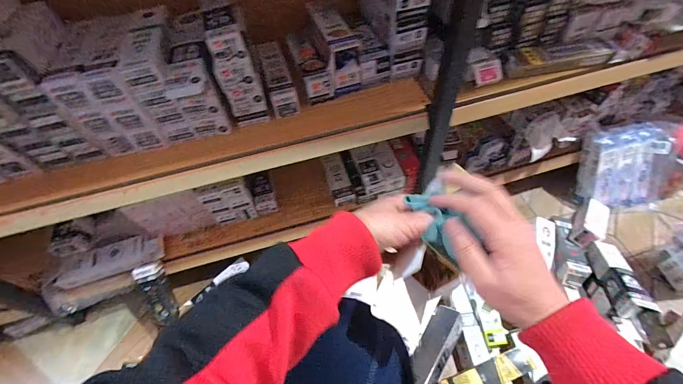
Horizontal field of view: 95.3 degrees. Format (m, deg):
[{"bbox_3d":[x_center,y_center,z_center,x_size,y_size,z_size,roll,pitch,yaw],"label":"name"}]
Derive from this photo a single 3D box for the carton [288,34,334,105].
[{"bbox_3d":[-0.059,-0.236,0.587,0.049,0.051,0.161,-17,56,-7],"label":"carton"}]

